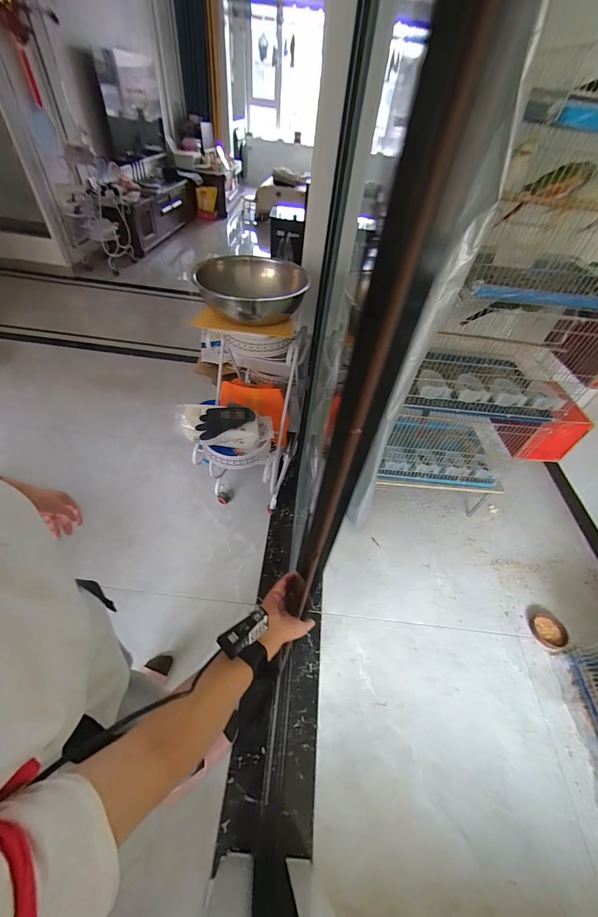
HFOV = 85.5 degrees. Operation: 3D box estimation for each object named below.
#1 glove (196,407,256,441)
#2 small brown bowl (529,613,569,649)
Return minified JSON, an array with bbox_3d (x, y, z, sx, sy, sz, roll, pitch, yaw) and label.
[{"bbox_3d":[-0.238,-0.118,1.061,0.185,0.050,0.119,0,49,-7],"label":"glove"},{"bbox_3d":[1.017,0.697,1.312,0.126,0.028,0.125,3,49,-4],"label":"small brown bowl"}]

